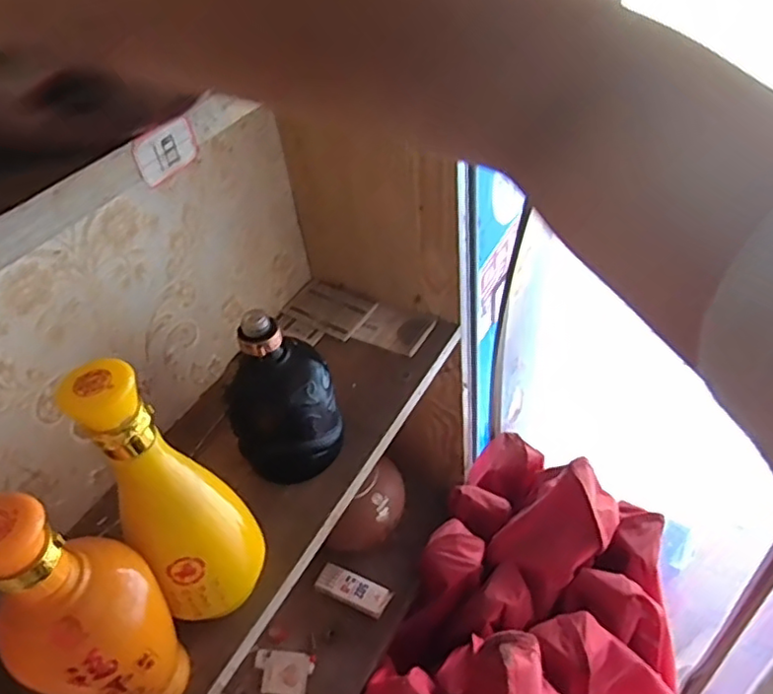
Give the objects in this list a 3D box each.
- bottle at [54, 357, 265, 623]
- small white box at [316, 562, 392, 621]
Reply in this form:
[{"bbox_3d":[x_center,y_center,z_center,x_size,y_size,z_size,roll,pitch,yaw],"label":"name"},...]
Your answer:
[{"bbox_3d":[-0.141,0.110,0.422,0.077,0.233,0.063,-25,46,-18],"label":"bottle"},{"bbox_3d":[-0.050,0.342,0.866,0.111,0.016,0.043,14,47,21],"label":"small white box"}]

